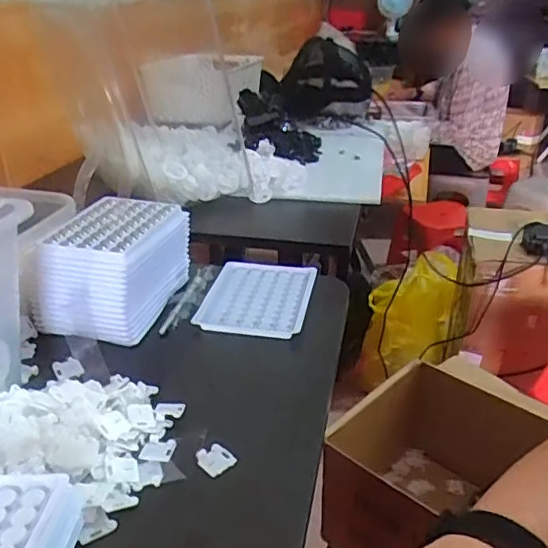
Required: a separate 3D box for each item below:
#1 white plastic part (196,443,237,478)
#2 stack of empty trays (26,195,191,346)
[{"bbox_3d":[-0.038,0.120,0.373,0.020,0.008,0.021,-18,33,-33],"label":"white plastic part"},{"bbox_3d":[-0.147,-0.011,0.532,0.099,0.078,0.133,7,27,11],"label":"stack of empty trays"}]

